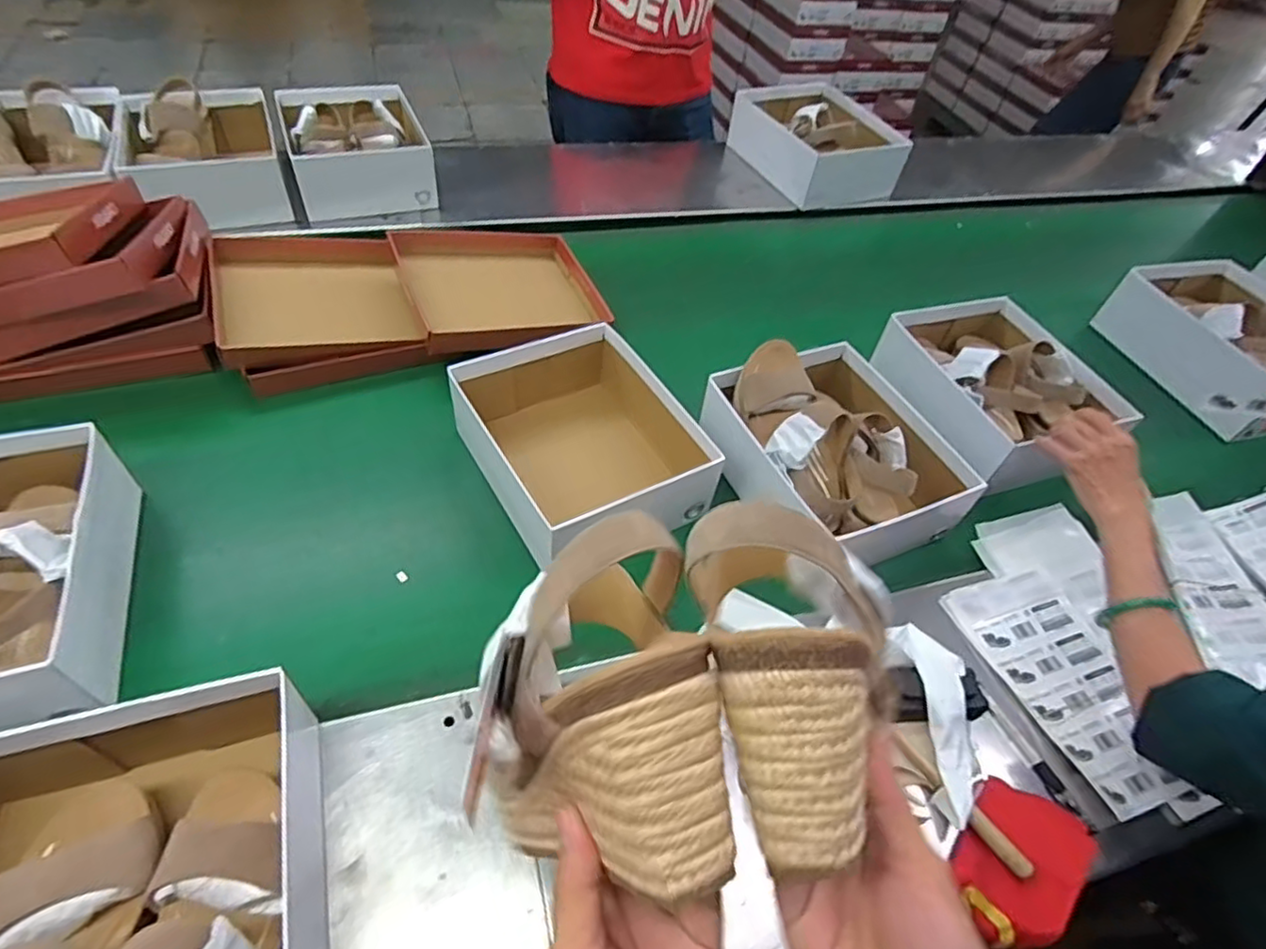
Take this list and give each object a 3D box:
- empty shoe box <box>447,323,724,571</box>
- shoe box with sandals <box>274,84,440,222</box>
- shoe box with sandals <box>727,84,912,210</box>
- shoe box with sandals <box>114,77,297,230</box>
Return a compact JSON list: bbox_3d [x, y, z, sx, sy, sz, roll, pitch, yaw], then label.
[{"bbox_3d":[-0.066,-0.043,0.763,0.220,0.103,0.279,-23,56,-23],"label":"empty shoe box"},{"bbox_3d":[-0.473,-0.574,1.117,0.222,0.118,0.263,-16,53,-19],"label":"shoe box with sandals"},{"bbox_3d":[0.388,-0.707,1.357,0.251,0.112,0.332,-15,53,-18],"label":"shoe box with sandals"},{"bbox_3d":[-0.699,-0.537,1.054,0.212,0.115,0.311,-16,53,-19],"label":"shoe box with sandals"}]

